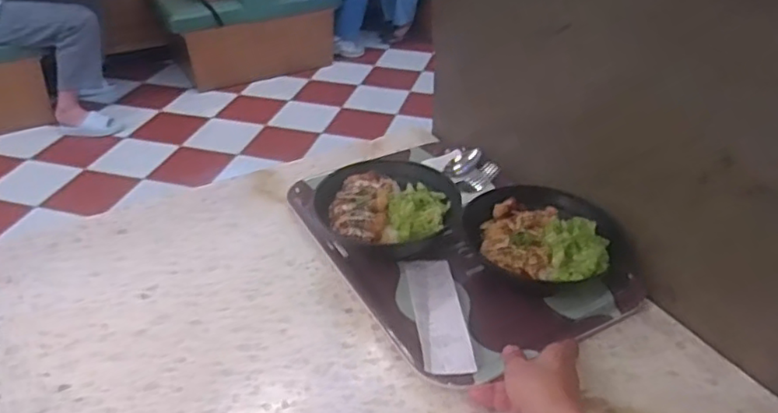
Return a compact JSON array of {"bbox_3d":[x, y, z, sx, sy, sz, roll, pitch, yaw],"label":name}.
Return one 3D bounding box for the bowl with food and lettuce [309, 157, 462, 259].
[{"bbox_3d":[-0.001,0.017,0.799,0.177,0.082,0.170,-1,38,0],"label":"bowl with food and lettuce"}]

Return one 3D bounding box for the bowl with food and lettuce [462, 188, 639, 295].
[{"bbox_3d":[0.189,0.056,0.753,0.176,0.079,0.163,0,35,0],"label":"bowl with food and lettuce"}]

